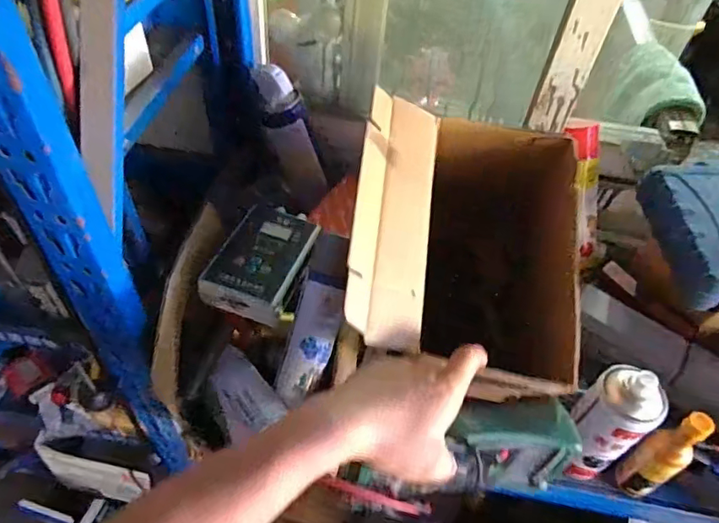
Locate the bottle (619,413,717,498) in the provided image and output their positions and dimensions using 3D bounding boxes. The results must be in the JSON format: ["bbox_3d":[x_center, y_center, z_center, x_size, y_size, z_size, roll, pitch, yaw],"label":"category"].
[{"bbox_3d":[0.322,0.214,0.562,0.042,0.145,0.043,-17,53,-19],"label":"bottle"}]

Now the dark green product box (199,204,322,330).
[{"bbox_3d":[-0.113,-0.004,0.621,0.095,0.026,0.161,17,50,10],"label":"dark green product box"}]

